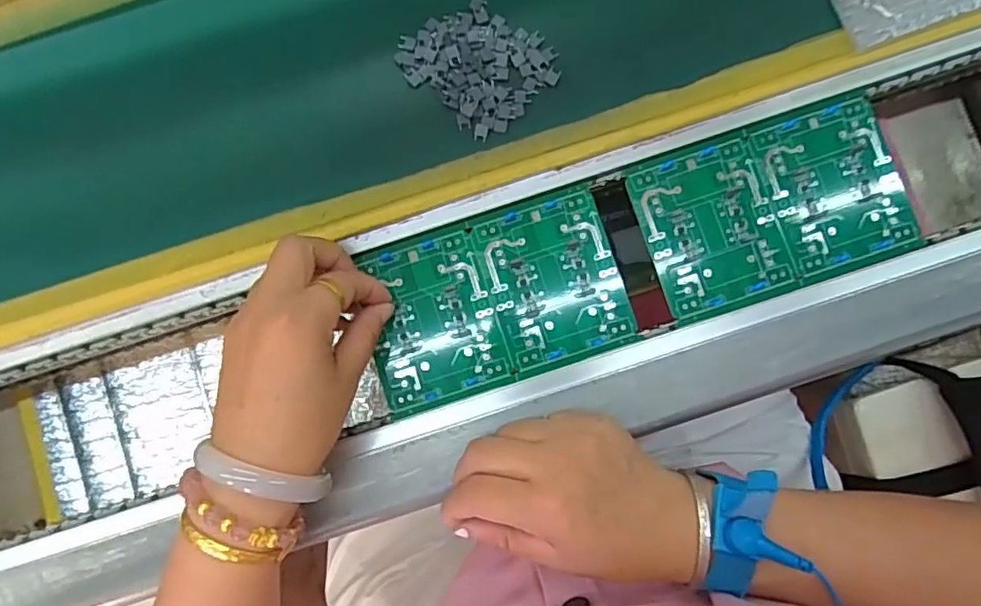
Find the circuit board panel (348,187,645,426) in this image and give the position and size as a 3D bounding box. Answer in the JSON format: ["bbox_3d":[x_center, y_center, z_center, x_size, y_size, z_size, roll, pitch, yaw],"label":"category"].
[{"bbox_3d":[0.001,-0.002,0.341,0.141,0.005,0.091,-17,88,1],"label":"circuit board panel"}]

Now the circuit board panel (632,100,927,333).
[{"bbox_3d":[0.158,-0.054,0.341,0.142,0.006,0.091,-19,88,1],"label":"circuit board panel"}]

